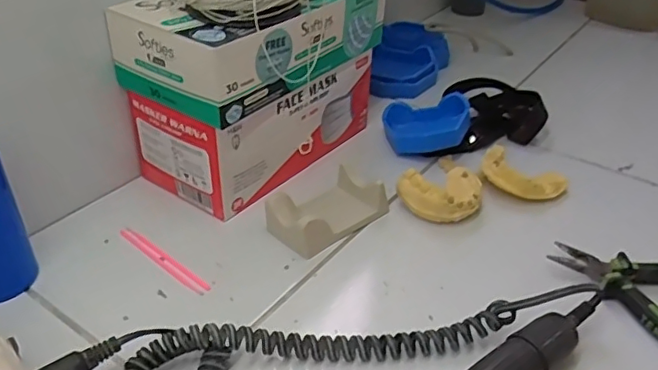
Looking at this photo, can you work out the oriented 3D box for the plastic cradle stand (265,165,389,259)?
[{"bbox_3d":[-0.004,0.017,0.438,0.084,0.033,0.052,-28,45,-36],"label":"plastic cradle stand"}]

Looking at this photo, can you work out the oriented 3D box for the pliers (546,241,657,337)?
[{"bbox_3d":[0.206,0.071,0.386,0.109,0.017,0.073,21,39,24],"label":"pliers"}]

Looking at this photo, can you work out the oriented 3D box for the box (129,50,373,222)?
[{"bbox_3d":[-0.057,-0.060,0.504,0.103,0.086,0.196,26,41,30],"label":"box"}]

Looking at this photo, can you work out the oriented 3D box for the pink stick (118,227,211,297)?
[{"bbox_3d":[-0.119,0.052,0.412,0.091,0.004,0.010,27,42,31],"label":"pink stick"}]

